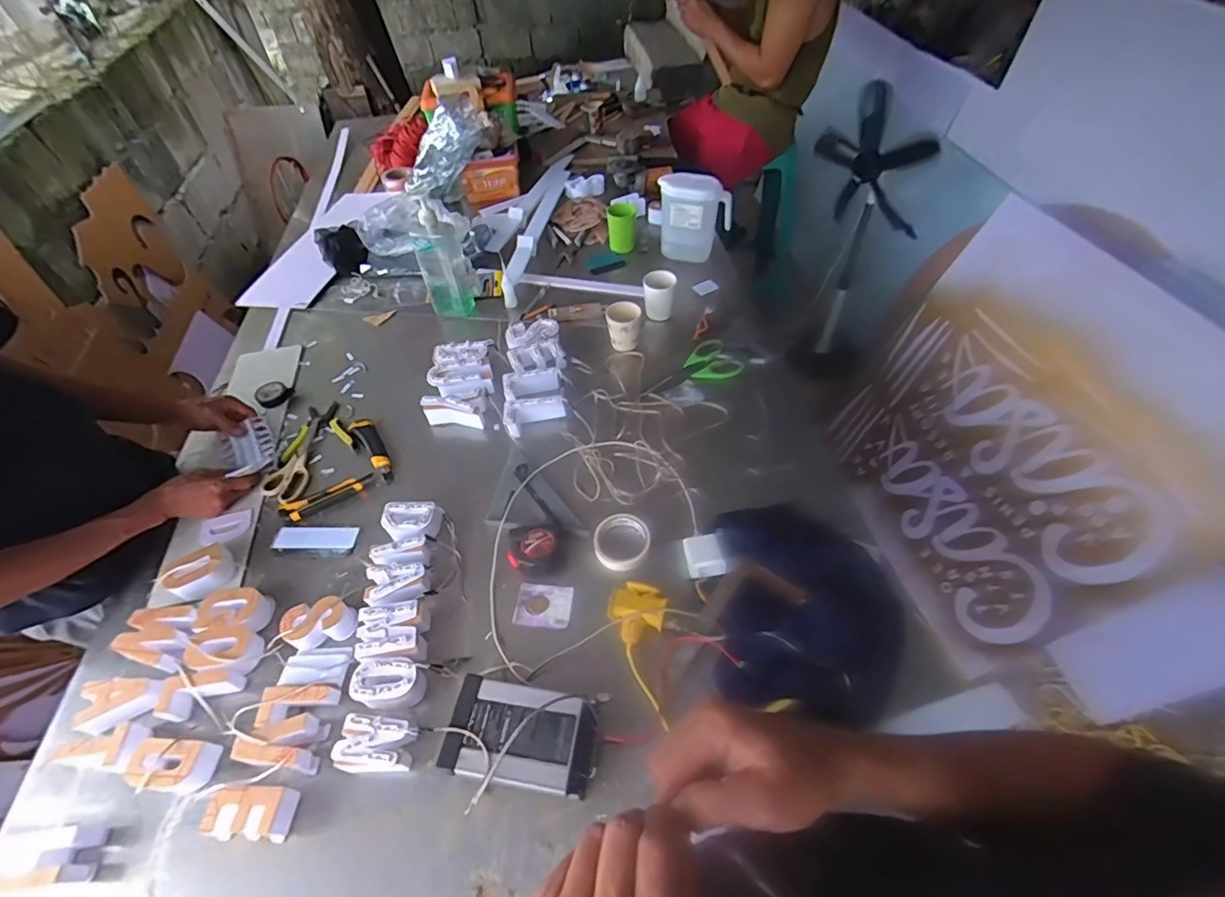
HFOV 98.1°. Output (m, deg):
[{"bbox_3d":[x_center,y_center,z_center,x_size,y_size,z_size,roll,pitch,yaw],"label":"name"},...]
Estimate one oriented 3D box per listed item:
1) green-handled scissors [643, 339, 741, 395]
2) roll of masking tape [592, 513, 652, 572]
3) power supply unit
[{"bbox_3d":[0.161,-0.161,1.109,0.207,0.020,0.122,-22,50,-15],"label":"green-handled scissors"},{"bbox_3d":[0.017,0.146,0.853,0.097,0.023,0.085,-32,53,-22],"label":"roll of masking tape"},{"bbox_3d":[-0.112,0.363,0.669,0.186,0.049,0.114,7,52,6],"label":"power supply unit"}]

